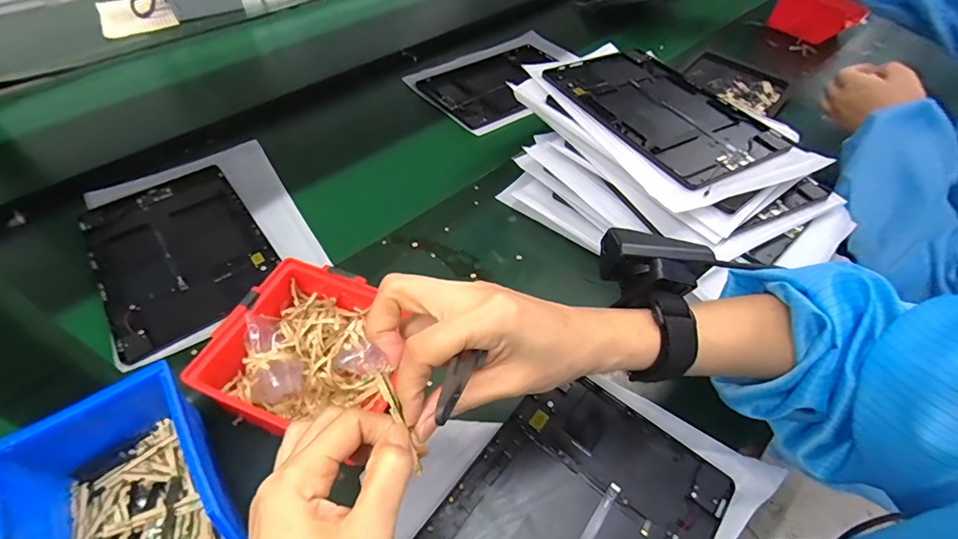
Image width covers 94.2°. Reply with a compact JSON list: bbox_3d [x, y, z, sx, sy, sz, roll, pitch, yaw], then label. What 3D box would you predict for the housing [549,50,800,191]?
[{"bbox_3d":[0.201,-0.182,0.499,0.161,0.007,0.241,-24,56,-21],"label":"housing"}]

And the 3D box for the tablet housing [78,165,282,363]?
[{"bbox_3d":[-0.320,-0.025,0.477,0.152,0.008,0.232,-31,57,-24],"label":"tablet housing"}]

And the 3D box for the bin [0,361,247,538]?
[{"bbox_3d":[-0.216,0.149,0.280,0.109,0.078,0.151,-27,54,-25],"label":"bin"}]

